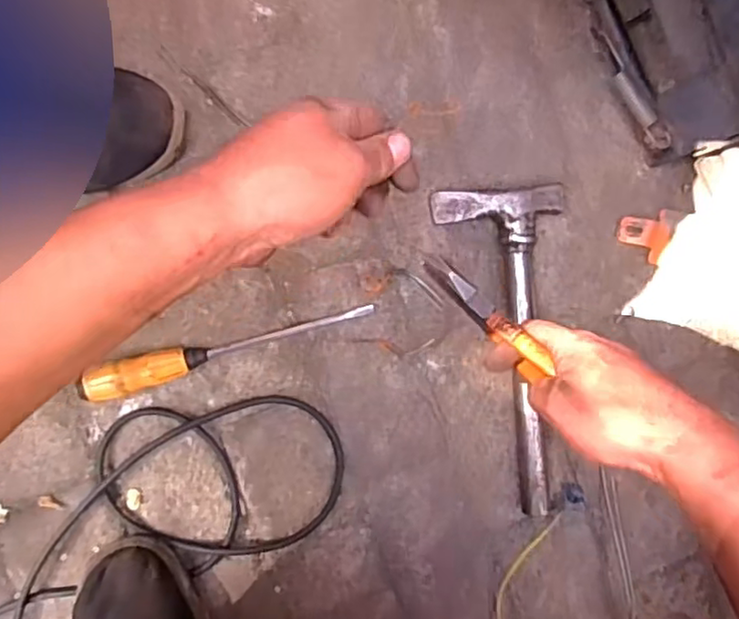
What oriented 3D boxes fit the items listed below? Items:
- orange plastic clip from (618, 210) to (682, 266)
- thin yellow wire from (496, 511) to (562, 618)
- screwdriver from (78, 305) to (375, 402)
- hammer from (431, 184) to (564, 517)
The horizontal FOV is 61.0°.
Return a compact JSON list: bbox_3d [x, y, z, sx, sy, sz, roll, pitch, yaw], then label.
[{"bbox_3d":[0.263,-0.075,0.599,0.052,0.019,0.048,19,89,-8],"label":"orange plastic clip"},{"bbox_3d":[0.141,0.283,0.592,0.043,0.011,0.190,13,90,-8],"label":"thin yellow wire"},{"bbox_3d":[-0.120,0.033,0.551,0.253,0.026,0.027,-16,93,-7],"label":"screwdriver"},{"bbox_3d":[0.123,0.041,0.580,0.110,0.032,0.301,-3,92,-7],"label":"hammer"}]

